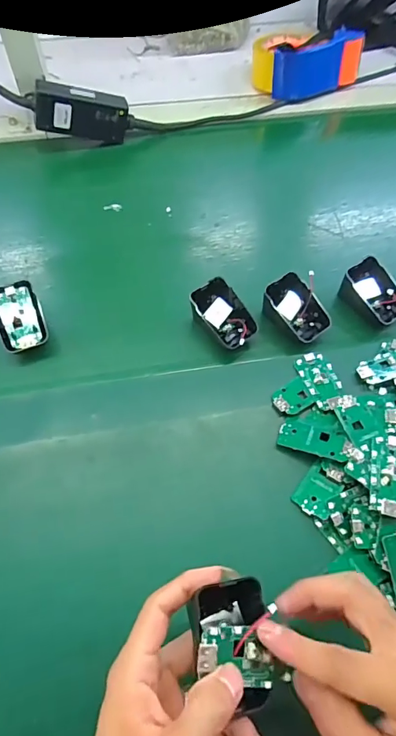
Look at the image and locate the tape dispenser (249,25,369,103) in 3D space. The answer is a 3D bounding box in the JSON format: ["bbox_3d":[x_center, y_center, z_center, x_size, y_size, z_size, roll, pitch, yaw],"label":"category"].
[{"bbox_3d":[0.160,-0.451,0.655,0.153,0.077,0.053,-13,59,-7],"label":"tape dispenser"}]

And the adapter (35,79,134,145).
[{"bbox_3d":[-0.147,-0.330,0.572,0.122,0.052,0.027,-1,60,-22],"label":"adapter"}]

